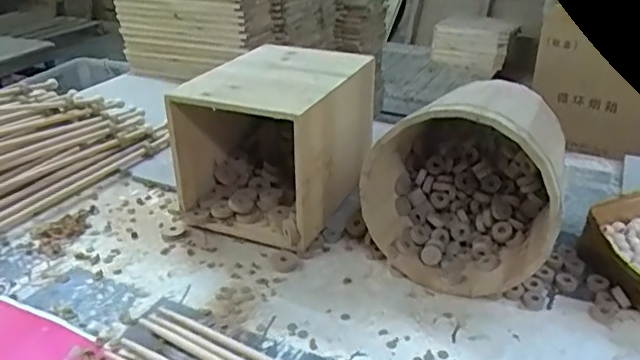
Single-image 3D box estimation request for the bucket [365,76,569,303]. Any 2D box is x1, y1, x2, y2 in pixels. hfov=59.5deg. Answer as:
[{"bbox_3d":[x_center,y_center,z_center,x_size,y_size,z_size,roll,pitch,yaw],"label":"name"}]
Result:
[{"bbox_3d":[0.203,-0.003,0.729,0.223,0.229,0.213,14,31,27],"label":"bucket"}]

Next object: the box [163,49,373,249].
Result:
[{"bbox_3d":[-0.066,-0.053,0.833,0.212,0.230,0.228,10,29,21],"label":"box"}]

